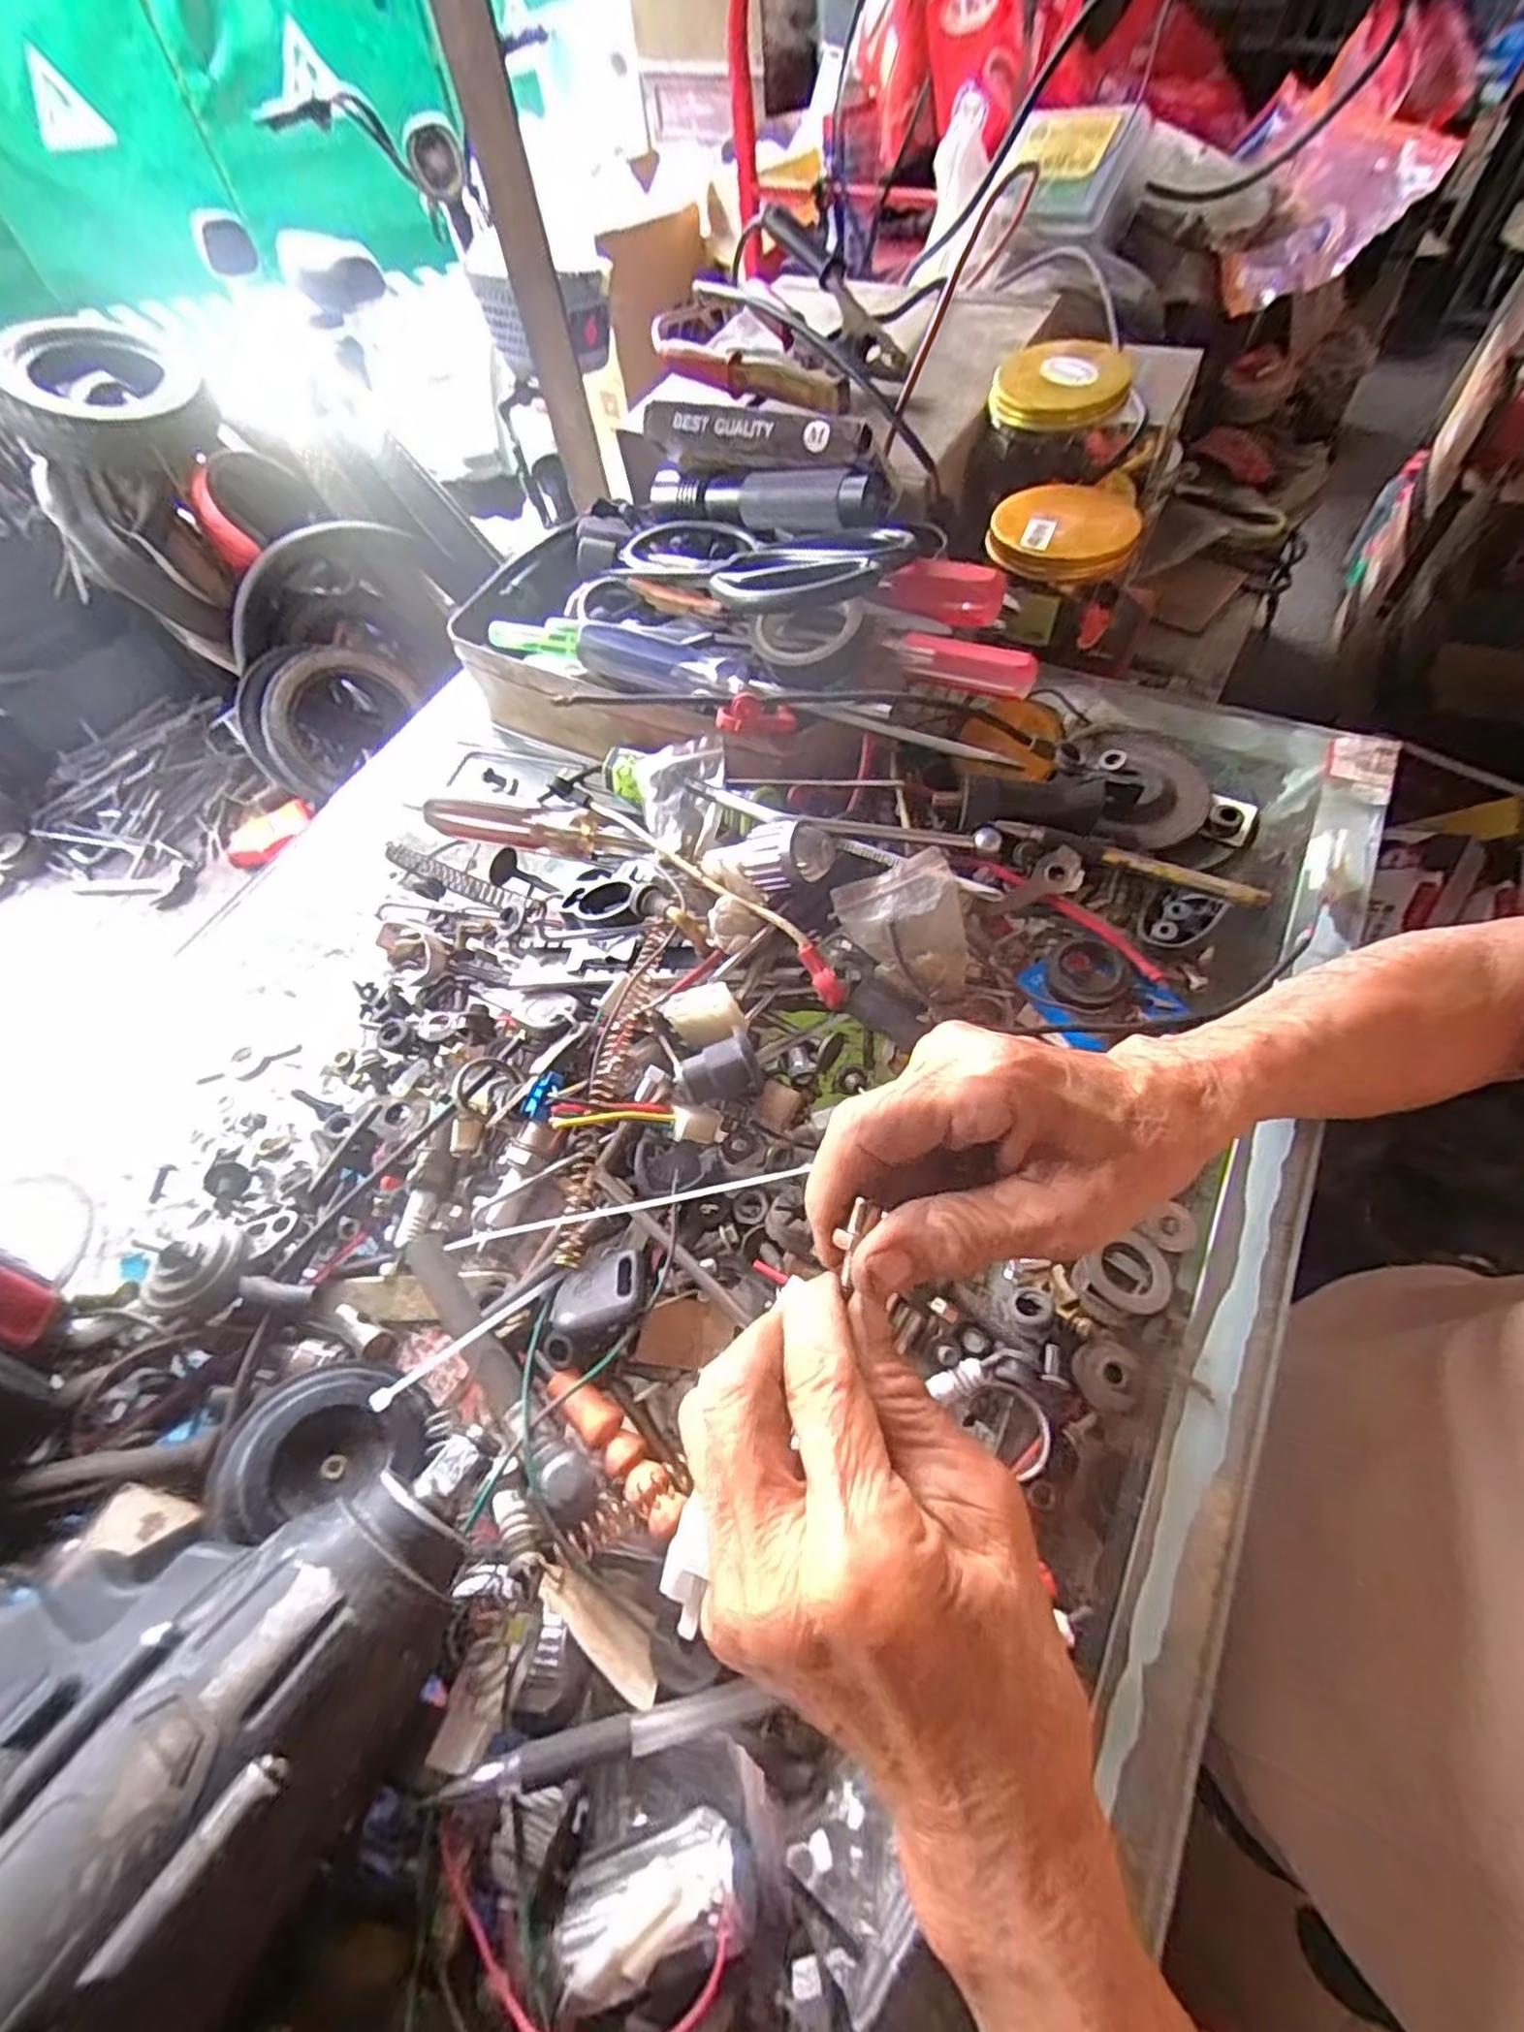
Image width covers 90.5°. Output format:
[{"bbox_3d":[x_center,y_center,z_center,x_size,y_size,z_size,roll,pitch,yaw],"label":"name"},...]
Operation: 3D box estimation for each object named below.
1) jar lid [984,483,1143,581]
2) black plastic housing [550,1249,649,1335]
[{"bbox_3d":[0.176,-0.286,0.441,0.081,0.016,0.081,-2,60,3],"label":"jar lid"},{"bbox_3d":[-0.060,0.102,0.277,0.037,0.014,0.029,-7,60,1],"label":"black plastic housing"}]

